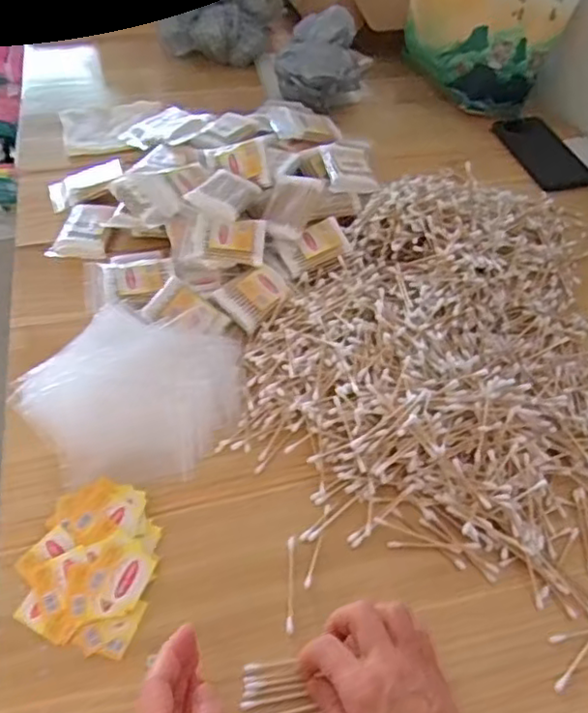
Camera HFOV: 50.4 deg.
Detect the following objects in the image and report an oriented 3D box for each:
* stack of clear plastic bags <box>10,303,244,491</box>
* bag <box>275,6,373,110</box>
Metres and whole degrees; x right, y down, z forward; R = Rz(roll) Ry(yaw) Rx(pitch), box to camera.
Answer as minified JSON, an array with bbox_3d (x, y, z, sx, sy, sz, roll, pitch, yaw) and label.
[{"bbox_3d":[-0.144,0.027,0.543,0.179,0.029,0.164,9,53,4],"label":"stack of clear plastic bags"},{"bbox_3d":[0.034,-0.403,0.852,0.115,0.104,0.068,-2,53,-4],"label":"bag"}]

